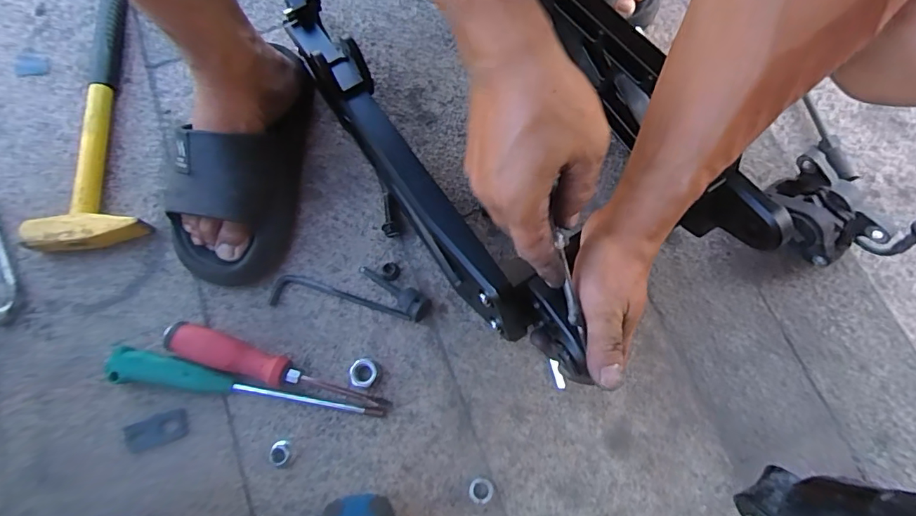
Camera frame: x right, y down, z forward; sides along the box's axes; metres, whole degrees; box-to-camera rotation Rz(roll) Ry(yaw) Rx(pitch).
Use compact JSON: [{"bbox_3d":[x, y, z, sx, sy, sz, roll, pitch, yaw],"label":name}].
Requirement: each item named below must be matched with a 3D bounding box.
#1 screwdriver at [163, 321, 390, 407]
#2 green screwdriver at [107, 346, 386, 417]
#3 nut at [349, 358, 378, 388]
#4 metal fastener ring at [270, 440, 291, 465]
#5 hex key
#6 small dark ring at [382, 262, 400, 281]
[{"bbox_3d":[-0.167,0.100,0.435,0.206,0.035,0.027,17,75,6],"label":"screwdriver"},{"bbox_3d":[-0.197,0.117,0.439,0.256,0.022,0.030,9,74,4],"label":"green screwdriver"},{"bbox_3d":[-0.087,0.105,0.442,0.025,0.013,0.026,0,74,1],"label":"nut"},{"bbox_3d":[-0.159,0.174,0.430,0.018,0.013,0.021,-16,74,-3],"label":"metal fastener ring"},{"bbox_3d":[-0.112,0.039,0.468,0.135,0.010,0.030,8,74,4],"label":"hex key"},{"bbox_3d":[-0.066,0.013,0.475,0.017,0.007,0.018,0,74,1],"label":"small dark ring"}]

